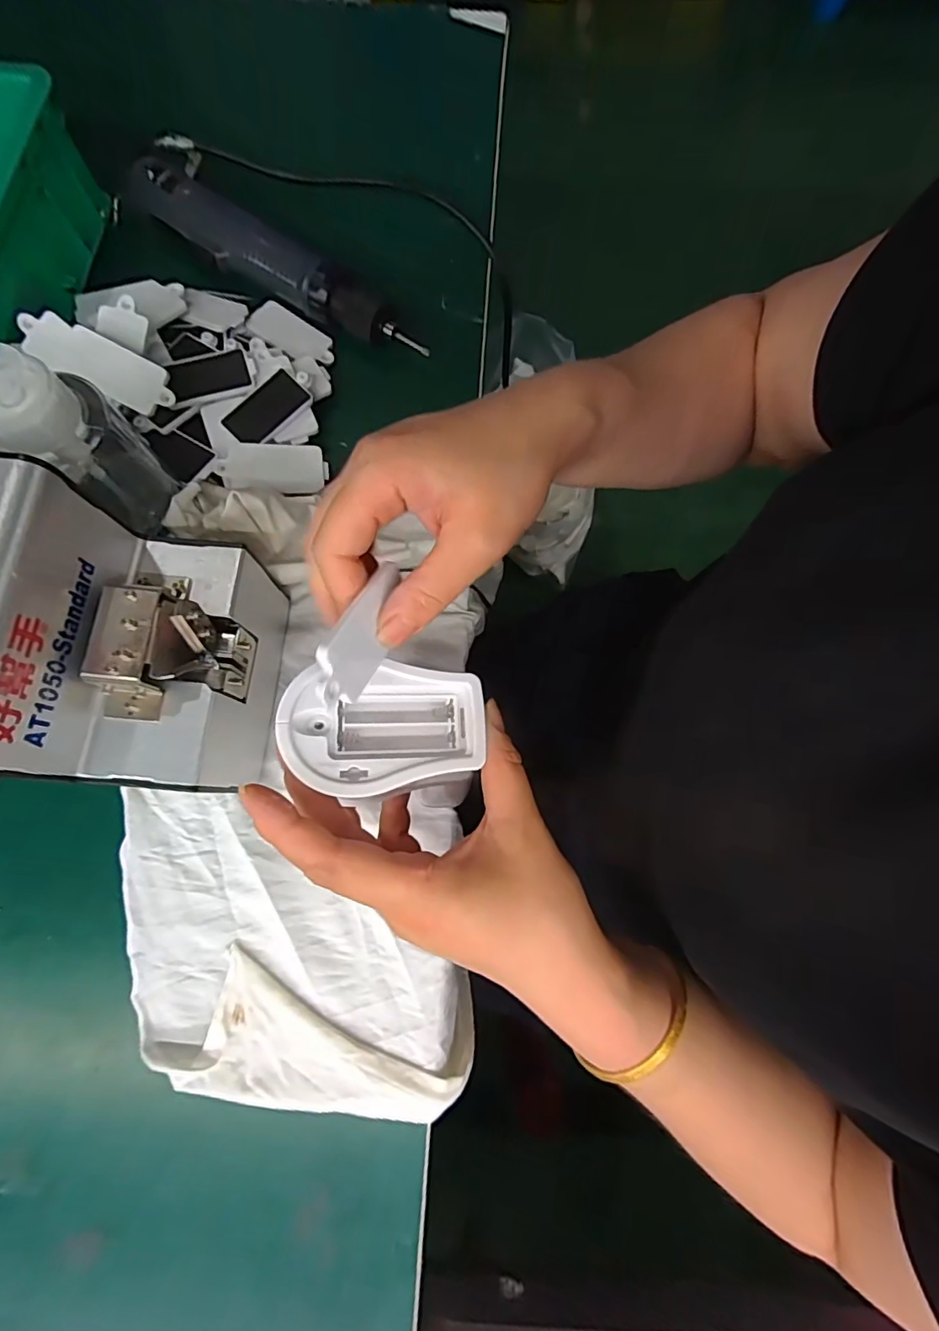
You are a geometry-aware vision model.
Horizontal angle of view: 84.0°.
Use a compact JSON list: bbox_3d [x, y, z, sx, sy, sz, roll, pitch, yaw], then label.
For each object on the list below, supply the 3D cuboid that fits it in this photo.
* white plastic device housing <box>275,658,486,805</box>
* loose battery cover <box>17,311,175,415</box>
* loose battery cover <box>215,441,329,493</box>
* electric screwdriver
[{"bbox_3d":[-0.038,0.029,0.235,0.084,0.029,0.059,7,76,1],"label":"white plastic device housing"},{"bbox_3d":[-0.236,-0.192,0.329,0.096,0.005,0.031,25,97,-4],"label":"loose battery cover"},{"bbox_3d":[-0.133,-0.135,0.355,0.068,0.005,0.031,-4,109,-18],"label":"loose battery cover"},{"bbox_3d":[-0.139,-0.295,0.381,0.243,0.033,0.041,34,78,7],"label":"electric screwdriver"}]

